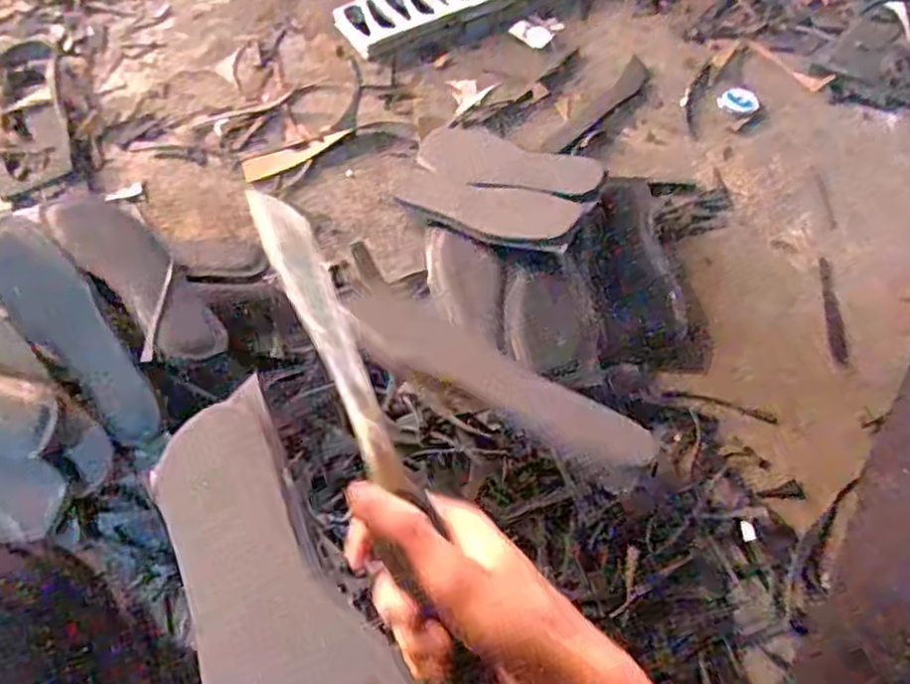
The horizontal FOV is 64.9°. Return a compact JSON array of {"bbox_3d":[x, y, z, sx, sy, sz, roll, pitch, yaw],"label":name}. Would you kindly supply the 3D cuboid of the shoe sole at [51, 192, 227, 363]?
[{"bbox_3d":[-0.307,-0.068,0.698,0.228,0.013,0.080,44,44,15],"label":"shoe sole"}]

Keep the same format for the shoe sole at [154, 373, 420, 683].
[{"bbox_3d":[-0.068,0.127,0.294,0.082,0.020,0.234,-41,58,1],"label":"shoe sole"}]

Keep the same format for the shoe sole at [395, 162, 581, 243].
[{"bbox_3d":[0.034,-0.160,0.860,0.233,0.027,0.072,20,61,26],"label":"shoe sole"}]

